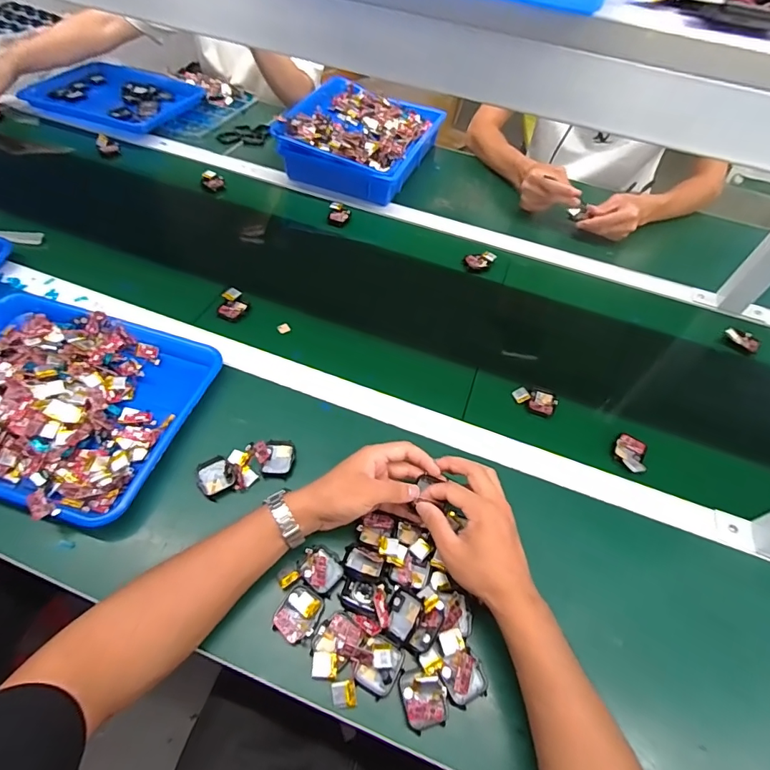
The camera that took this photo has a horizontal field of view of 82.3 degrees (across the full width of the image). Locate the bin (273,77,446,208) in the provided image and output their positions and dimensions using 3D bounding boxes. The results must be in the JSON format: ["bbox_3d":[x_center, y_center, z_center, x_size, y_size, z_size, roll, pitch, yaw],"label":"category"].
[{"bbox_3d":[-0.046,-0.527,0.937,0.253,0.091,0.334,21,55,10],"label":"bin"}]

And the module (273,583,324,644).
[{"bbox_3d":[-0.085,0.222,0.429,0.039,0.007,0.047,27,56,14],"label":"module"}]

